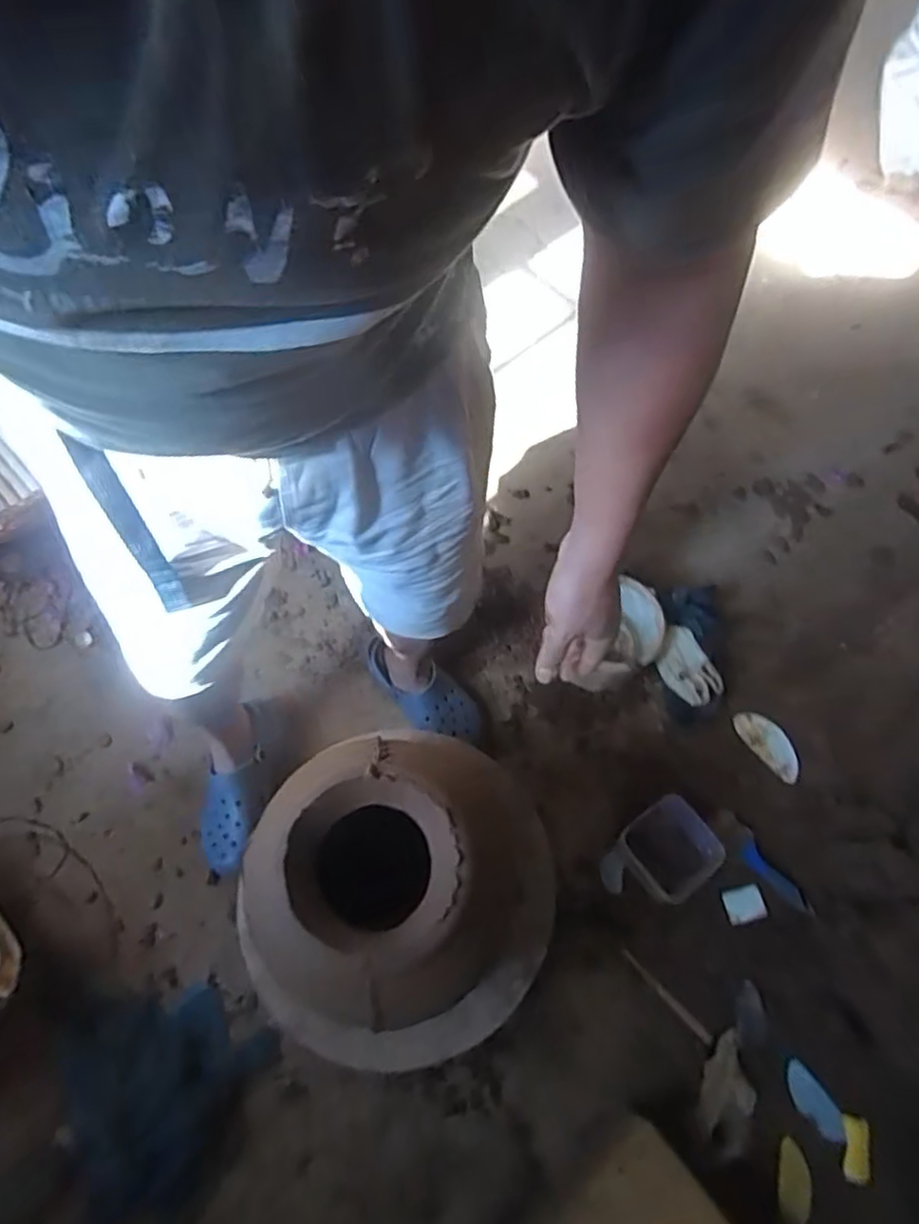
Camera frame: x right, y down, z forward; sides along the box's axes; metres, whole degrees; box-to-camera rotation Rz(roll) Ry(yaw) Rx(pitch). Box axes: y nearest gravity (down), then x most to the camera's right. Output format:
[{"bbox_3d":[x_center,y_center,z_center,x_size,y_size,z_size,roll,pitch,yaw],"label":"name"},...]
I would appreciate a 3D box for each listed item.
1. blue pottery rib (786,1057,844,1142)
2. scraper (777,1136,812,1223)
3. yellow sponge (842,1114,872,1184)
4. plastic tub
[{"bbox_3d":[0.522,0.723,1.017,0.045,0.006,0.104,-39,58,3],"label":"blue pottery rib"},{"bbox_3d":[0.475,0.812,0.979,0.045,0.007,0.098,11,61,21],"label":"scraper"},{"bbox_3d":[0.565,0.765,0.981,0.034,0.016,0.077,-2,64,27],"label":"yellow sponge"},{"bbox_3d":[0.344,0.390,1.130,0.139,0.081,0.137,-33,71,-14],"label":"plastic tub"}]

